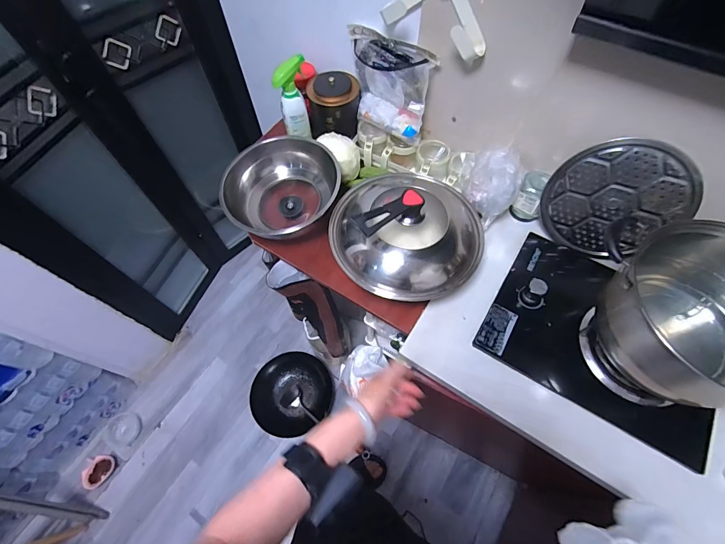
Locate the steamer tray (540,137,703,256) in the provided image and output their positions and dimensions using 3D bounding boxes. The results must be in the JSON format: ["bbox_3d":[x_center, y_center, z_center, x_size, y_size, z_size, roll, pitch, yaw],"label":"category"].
[{"bbox_3d":[0.518,-0.148,0.736,0.241,0.250,0.024,36,46,0],"label":"steamer tray"}]

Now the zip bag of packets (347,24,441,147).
[{"bbox_3d":[0.057,-0.450,0.848,0.088,0.183,0.234,-39,68,-18],"label":"zip bag of packets"}]

